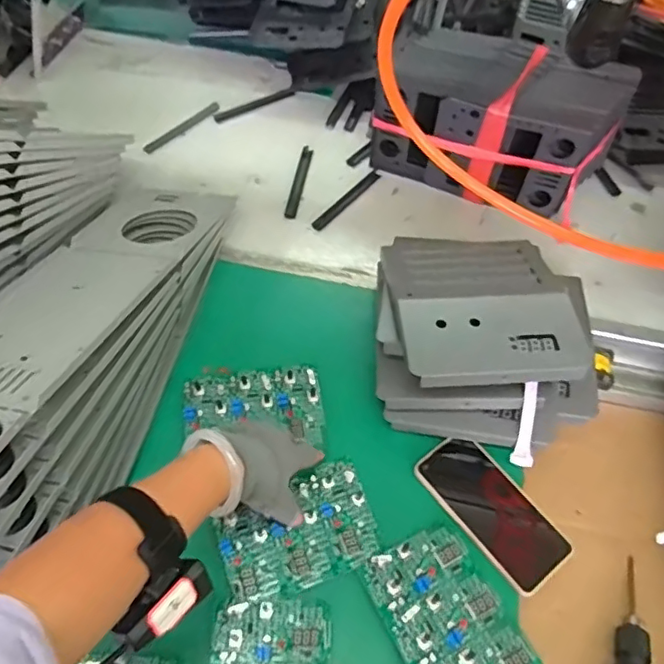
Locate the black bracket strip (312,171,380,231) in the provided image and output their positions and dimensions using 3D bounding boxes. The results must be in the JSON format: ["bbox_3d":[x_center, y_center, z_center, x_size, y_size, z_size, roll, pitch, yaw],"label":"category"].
[{"bbox_3d":[0.022,-0.191,0.826,0.018,0.004,0.143,35,63,19],"label":"black bracket strip"}]

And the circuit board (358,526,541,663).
[{"bbox_3d":[0.103,0.254,0.508,0.098,0.012,0.146,-24,61,-16],"label":"circuit board"}]

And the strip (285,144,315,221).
[{"bbox_3d":[-0.048,-0.220,0.841,0.016,0.008,0.151,9,57,4],"label":"strip"}]

